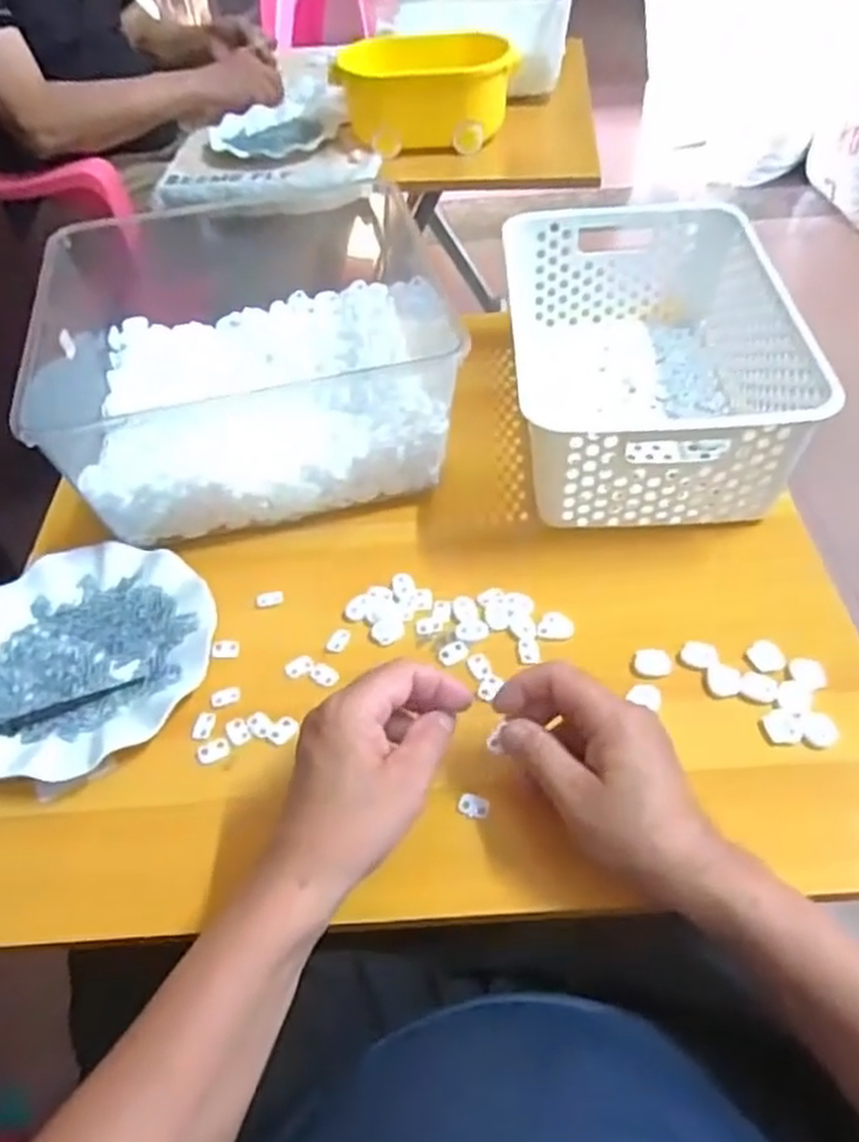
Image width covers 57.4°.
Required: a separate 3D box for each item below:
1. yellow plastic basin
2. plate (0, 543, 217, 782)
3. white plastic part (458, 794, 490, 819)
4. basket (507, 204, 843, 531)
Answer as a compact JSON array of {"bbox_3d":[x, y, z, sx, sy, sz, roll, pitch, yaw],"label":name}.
[{"bbox_3d":[-0.004,-0.667,1.096,0.245,0.101,0.153,-1,49,4],"label":"yellow plastic basin"},{"bbox_3d":[-0.242,0.058,0.539,0.172,0.021,0.180,-2,49,3],"label":"plate"},{"bbox_3d":[0.026,0.138,0.460,0.017,0.006,0.012,8,50,12],"label":"white plastic part"},{"bbox_3d":[0.180,-0.174,0.646,0.204,0.120,0.301,-3,49,2],"label":"basket"}]

